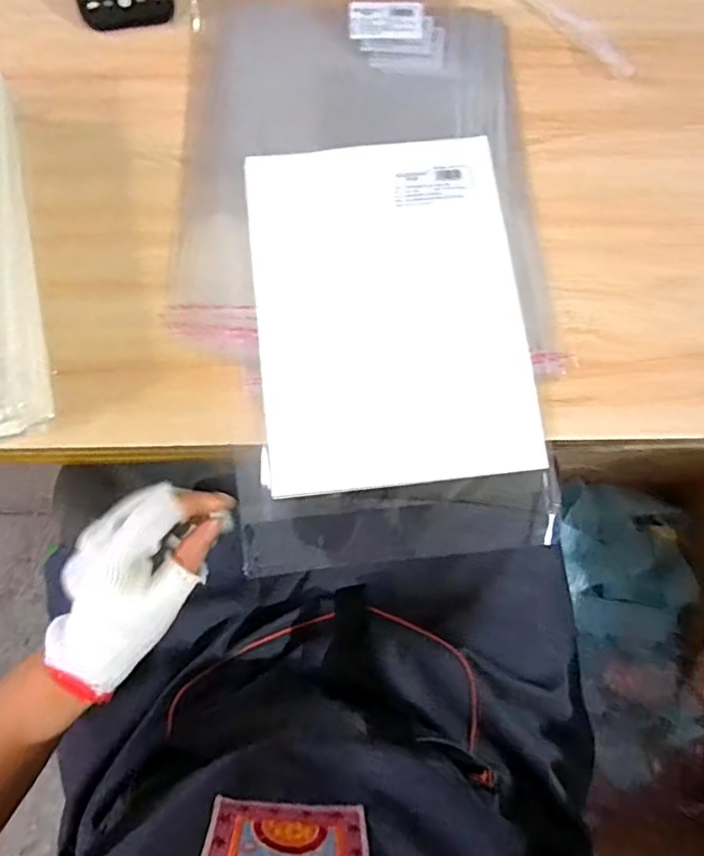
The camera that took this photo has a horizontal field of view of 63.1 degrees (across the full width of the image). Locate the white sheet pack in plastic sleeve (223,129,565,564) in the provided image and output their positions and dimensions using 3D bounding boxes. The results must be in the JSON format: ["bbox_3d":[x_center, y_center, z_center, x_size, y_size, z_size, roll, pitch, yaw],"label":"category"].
[{"bbox_3d":[0.026,-0.066,0.406,0.204,0.009,0.304,-3,76,-2],"label":"white sheet pack in plastic sleeve"}]

